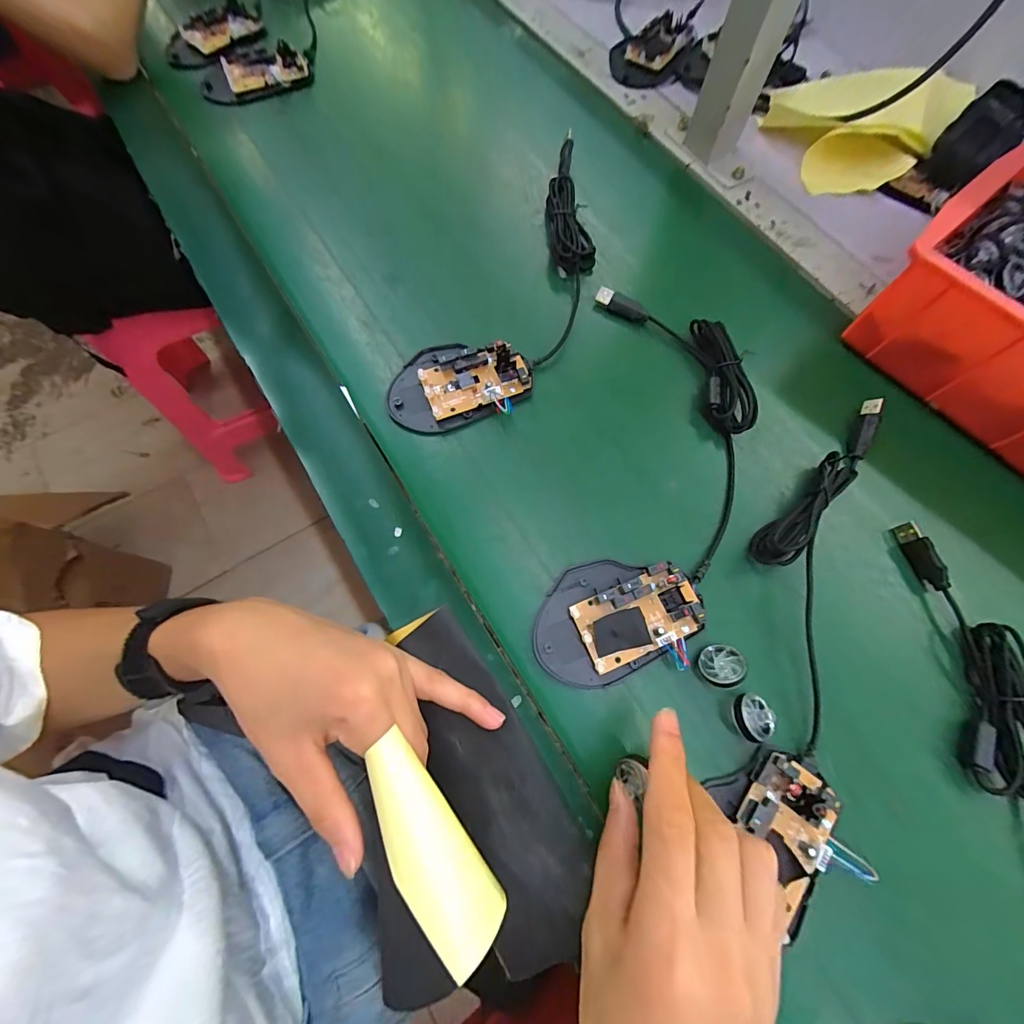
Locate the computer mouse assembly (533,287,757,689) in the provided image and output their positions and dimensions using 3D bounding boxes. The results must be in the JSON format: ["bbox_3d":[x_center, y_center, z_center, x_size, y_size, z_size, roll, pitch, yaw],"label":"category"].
[{"bbox_3d":[0.101,-0.026,0.312,0.112,0.022,0.291,15,71,4],"label":"computer mouse assembly"}]

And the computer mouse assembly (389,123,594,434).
[{"bbox_3d":[0.014,-0.188,0.370,0.096,0.024,0.317,28,72,8],"label":"computer mouse assembly"}]

